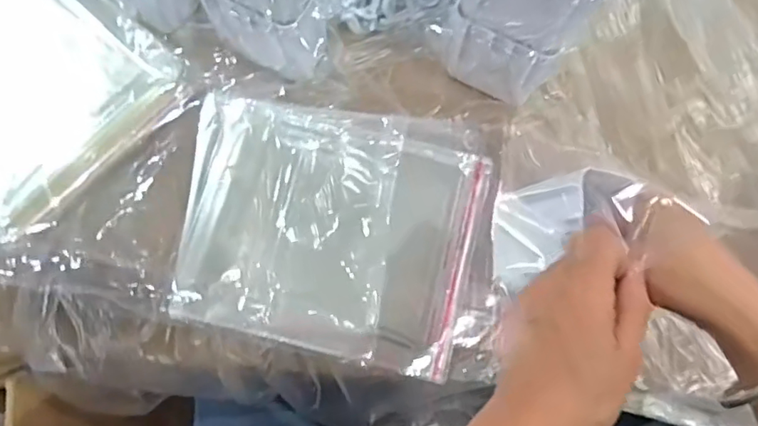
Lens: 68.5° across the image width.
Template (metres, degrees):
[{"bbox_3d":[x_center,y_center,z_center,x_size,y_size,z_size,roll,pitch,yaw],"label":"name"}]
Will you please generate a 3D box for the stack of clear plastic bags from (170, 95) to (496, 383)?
[{"bbox_3d":[-0.040,0.015,0.491,0.258,0.008,0.210,9,76,0],"label":"stack of clear plastic bags"}]

